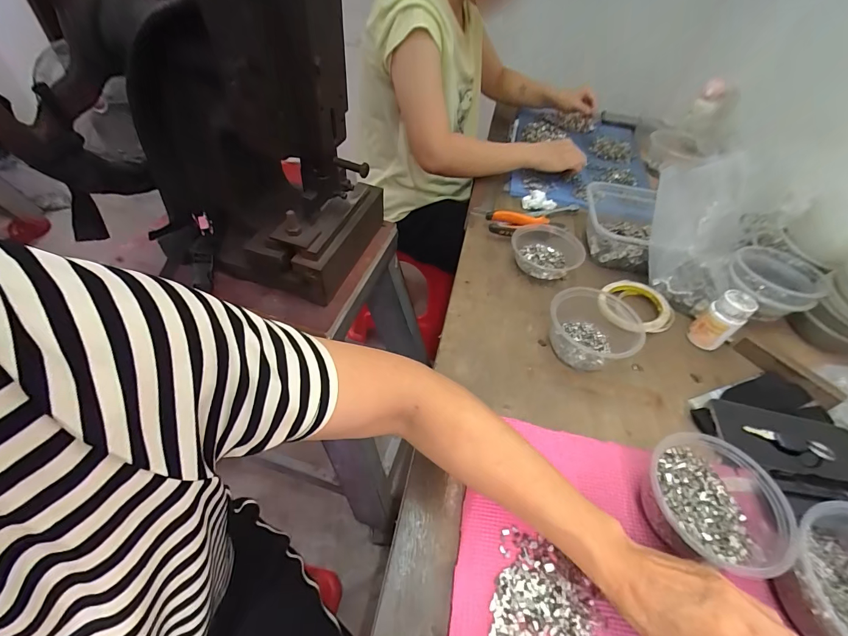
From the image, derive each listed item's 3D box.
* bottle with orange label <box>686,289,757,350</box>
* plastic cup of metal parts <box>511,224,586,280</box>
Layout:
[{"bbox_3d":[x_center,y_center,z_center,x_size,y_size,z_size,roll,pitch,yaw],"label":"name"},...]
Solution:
[{"bbox_3d":[0.408,0.005,0.517,0.040,0.083,0.045,-24,56,-24],"label":"bottle with orange label"},{"bbox_3d":[0.204,-0.116,0.624,0.110,0.039,0.118,0,48,0],"label":"plastic cup of metal parts"}]

